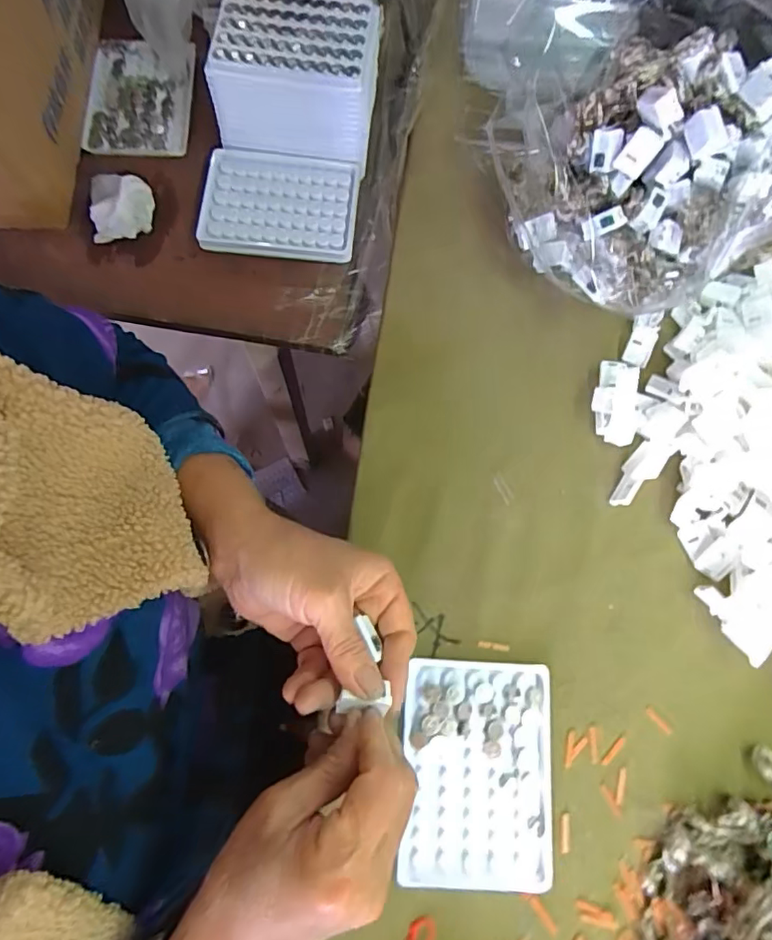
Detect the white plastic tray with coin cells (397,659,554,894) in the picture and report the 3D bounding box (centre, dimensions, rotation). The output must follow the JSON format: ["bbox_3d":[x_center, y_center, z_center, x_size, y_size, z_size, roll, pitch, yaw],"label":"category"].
[{"bbox_3d":[0.058,0.191,0.348,0.092,0.016,0.129,2,74,1],"label":"white plastic tray with coin cells"}]

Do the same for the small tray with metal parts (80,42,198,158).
[{"bbox_3d":[-0.231,-0.347,0.509,0.094,0.018,0.122,0,76,-3],"label":"small tray with metal parts"}]

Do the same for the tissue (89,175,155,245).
[{"bbox_3d":[-0.229,-0.229,0.469,0.052,0.027,0.061,-6,76,-4],"label":"tissue"}]

